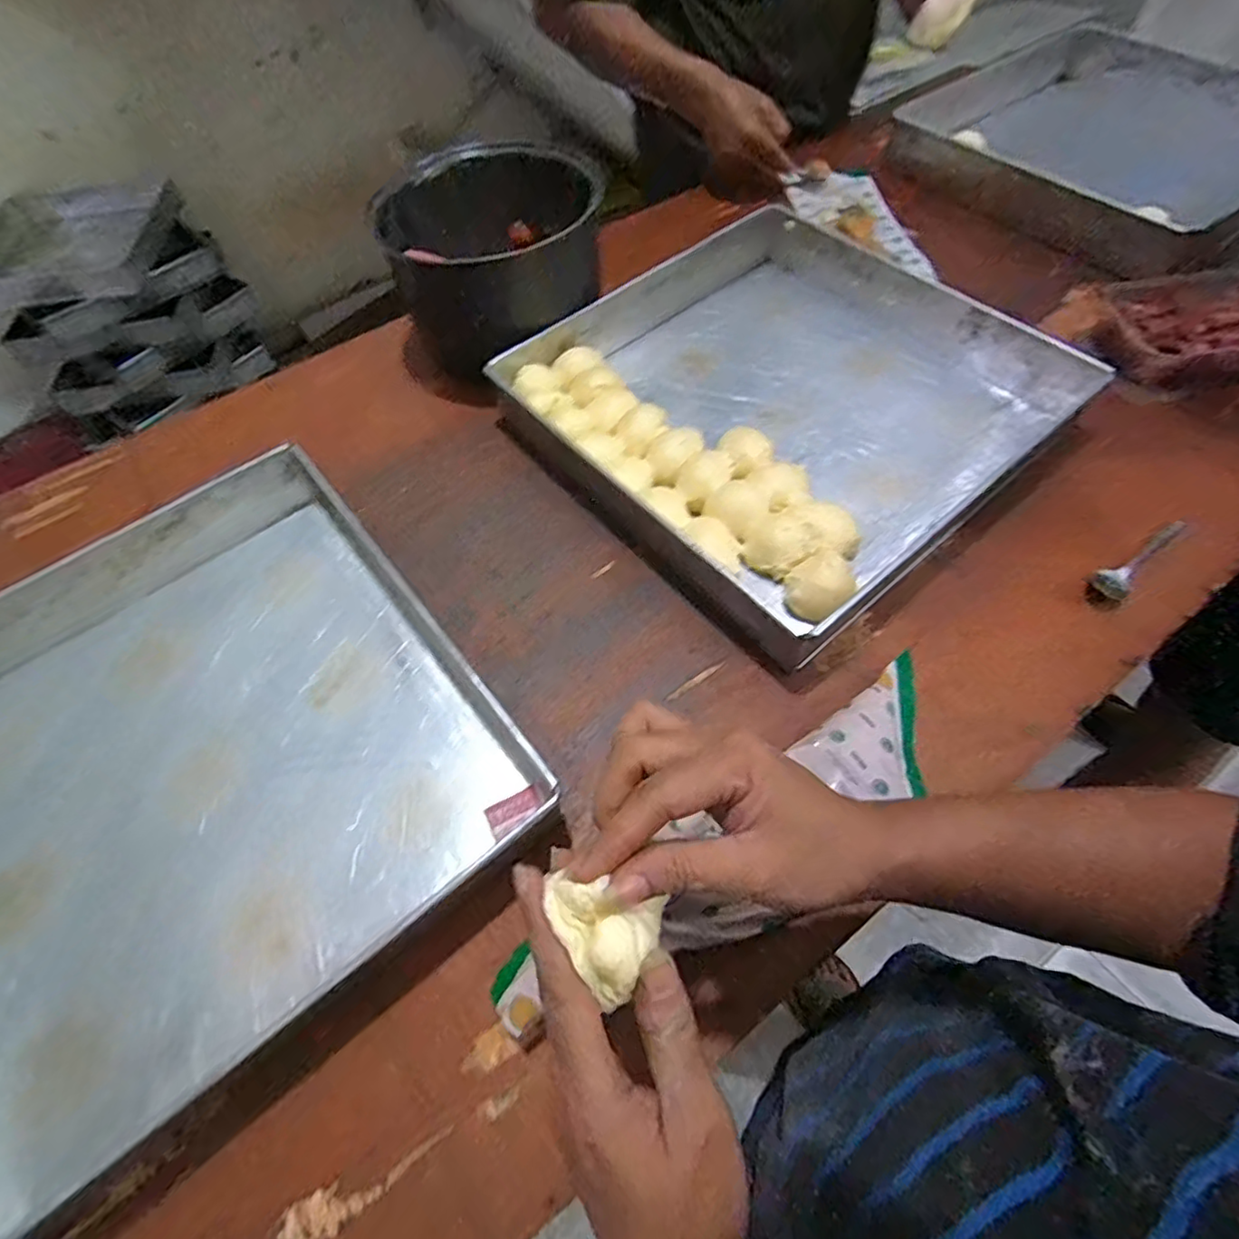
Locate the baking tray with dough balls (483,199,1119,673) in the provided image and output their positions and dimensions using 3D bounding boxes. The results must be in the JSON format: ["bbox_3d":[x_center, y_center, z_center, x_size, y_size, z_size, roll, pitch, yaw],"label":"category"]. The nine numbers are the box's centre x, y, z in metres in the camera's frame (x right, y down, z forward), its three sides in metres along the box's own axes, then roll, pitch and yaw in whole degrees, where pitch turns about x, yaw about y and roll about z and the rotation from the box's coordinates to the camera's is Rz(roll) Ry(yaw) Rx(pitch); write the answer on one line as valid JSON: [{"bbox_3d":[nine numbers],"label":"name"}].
[{"bbox_3d":[0.148,-0.224,0.601,0.419,0.050,0.415,-37,63,-17],"label":"baking tray with dough balls"}]

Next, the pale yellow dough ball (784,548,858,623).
[{"bbox_3d":[0.159,-0.026,0.496,0.055,0.040,0.048,-28,61,-13],"label":"pale yellow dough ball"}]

